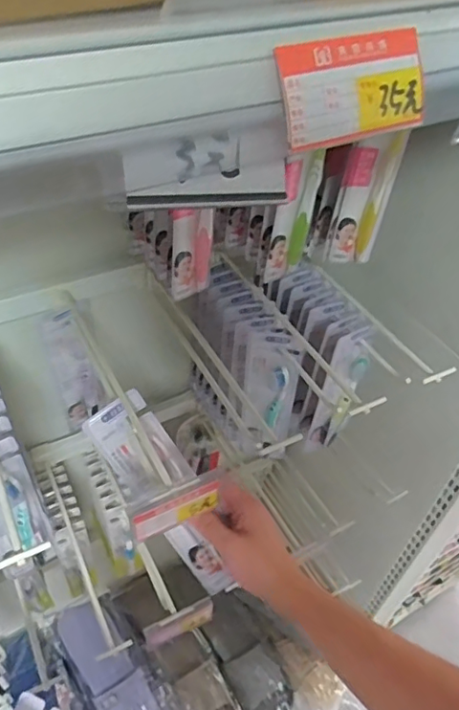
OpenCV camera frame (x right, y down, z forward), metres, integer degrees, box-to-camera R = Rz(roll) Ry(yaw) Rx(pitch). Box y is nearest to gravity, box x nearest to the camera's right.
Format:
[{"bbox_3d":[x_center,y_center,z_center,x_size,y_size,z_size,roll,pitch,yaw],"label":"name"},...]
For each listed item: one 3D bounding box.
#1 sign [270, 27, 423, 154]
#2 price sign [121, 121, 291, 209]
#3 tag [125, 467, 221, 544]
[{"bbox_3d":[0.051,-0.107,0.223,0.068,0.036,0.004,-21,22,-22],"label":"sign"},{"bbox_3d":[-0.007,-0.072,0.219,0.068,0.030,0.004,-16,17,-22],"label":"price sign"},{"bbox_3d":[-0.040,0.114,0.423,0.072,0.050,0.009,-19,51,-21],"label":"tag"}]

